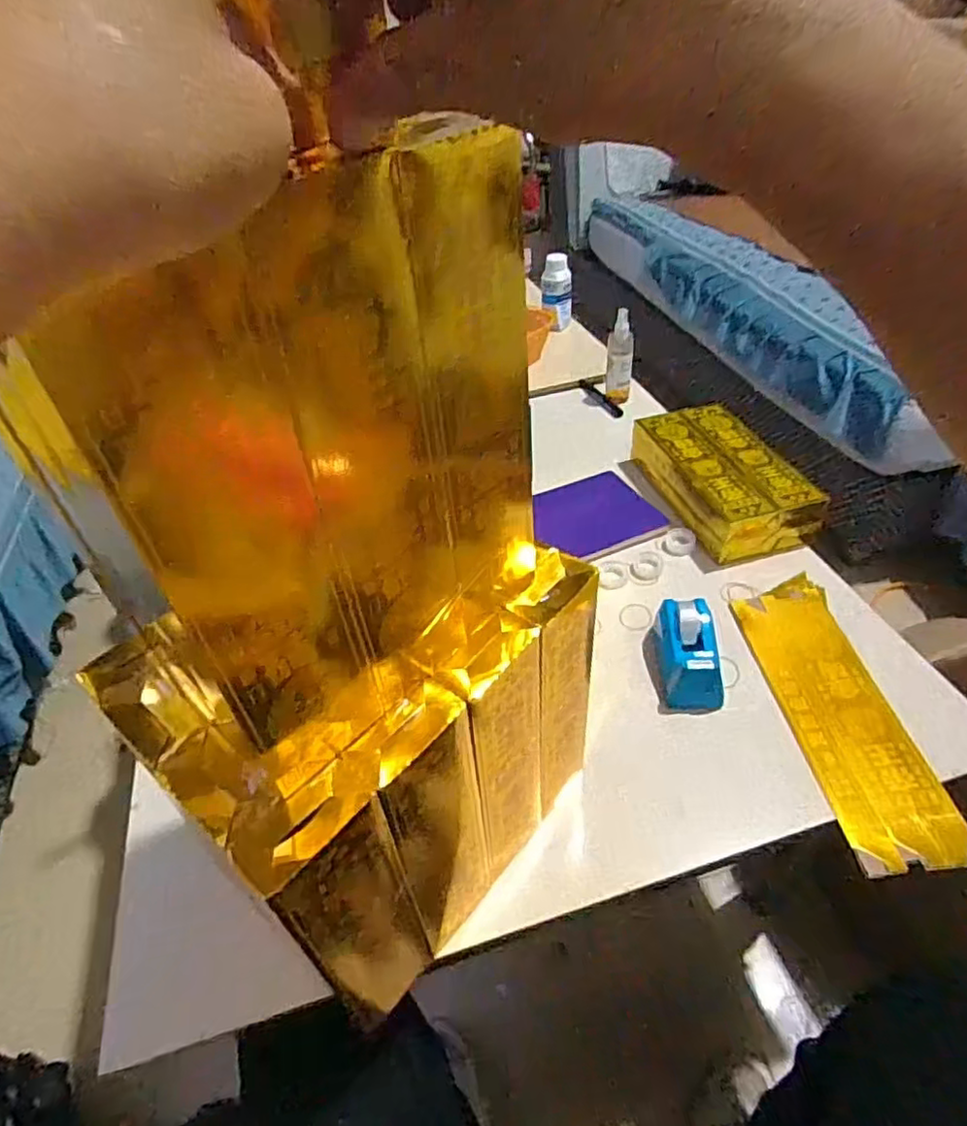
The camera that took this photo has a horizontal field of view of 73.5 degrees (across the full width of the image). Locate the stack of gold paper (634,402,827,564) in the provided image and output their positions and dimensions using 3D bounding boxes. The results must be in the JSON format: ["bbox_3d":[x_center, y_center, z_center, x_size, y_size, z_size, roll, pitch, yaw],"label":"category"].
[{"bbox_3d":[0.313,-0.121,0.856,0.139,0.062,0.255,-15,42,-9],"label":"stack of gold paper"}]

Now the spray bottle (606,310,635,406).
[{"bbox_3d":[0.222,-0.330,1.057,0.041,0.141,0.035,0,42,8],"label":"spray bottle"}]

